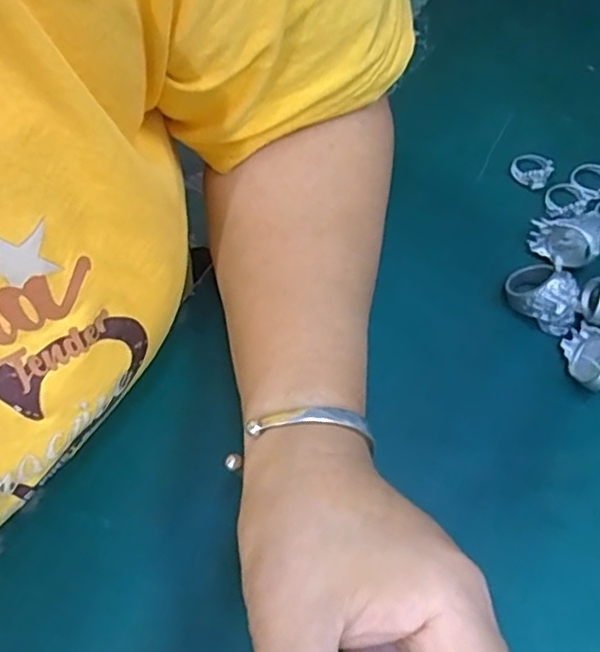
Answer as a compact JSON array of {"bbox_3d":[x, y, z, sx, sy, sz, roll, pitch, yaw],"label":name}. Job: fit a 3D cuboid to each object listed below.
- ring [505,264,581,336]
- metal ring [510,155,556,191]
[{"bbox_3d":[0.119,-0.017,0.300,0.036,0.025,0.025,35,69,16],"label":"ring"},{"bbox_3d":[0.129,-0.087,0.348,0.021,0.007,0.018,32,68,15],"label":"metal ring"}]

